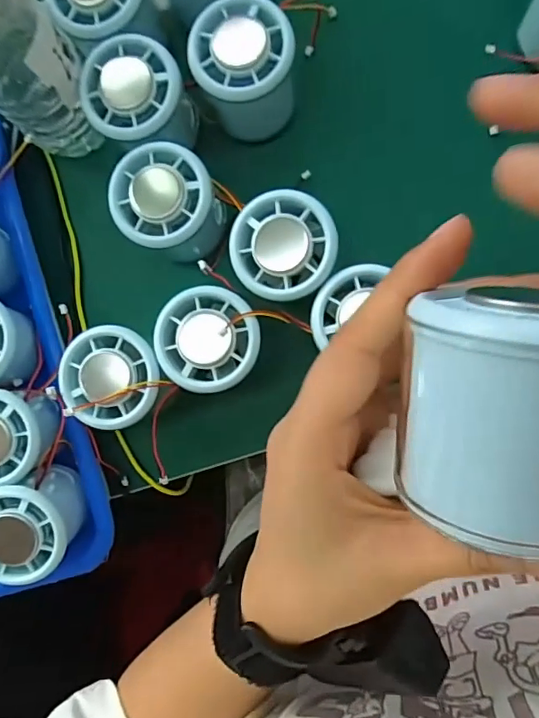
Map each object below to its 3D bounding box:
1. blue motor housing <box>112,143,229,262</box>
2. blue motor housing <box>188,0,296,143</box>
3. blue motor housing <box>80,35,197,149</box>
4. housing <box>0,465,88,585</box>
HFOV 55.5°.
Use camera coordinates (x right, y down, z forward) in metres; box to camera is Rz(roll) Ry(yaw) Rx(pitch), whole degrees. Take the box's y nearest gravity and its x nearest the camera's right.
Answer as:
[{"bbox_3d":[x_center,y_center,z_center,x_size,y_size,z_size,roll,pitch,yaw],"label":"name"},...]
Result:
[{"bbox_3d":[-0.057,-0.090,0.309,0.053,0.063,0.056,0,88,7],"label":"blue motor housing"},{"bbox_3d":[-0.013,-0.168,0.300,0.054,0.060,0.054,0,88,7],"label":"blue motor housing"},{"bbox_3d":[-0.074,-0.149,0.306,0.054,0.052,0.057,0,88,7],"label":"blue motor housing"},{"bbox_3d":[-0.140,0.099,0.301,0.056,0.035,0.054,-28,85,5],"label":"housing"}]

